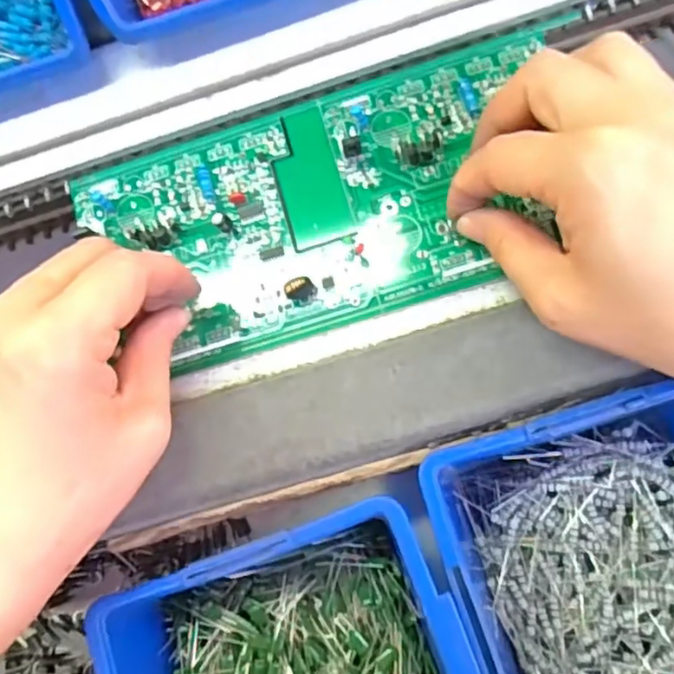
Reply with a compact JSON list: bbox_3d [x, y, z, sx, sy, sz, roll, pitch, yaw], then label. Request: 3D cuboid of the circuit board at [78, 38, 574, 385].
[{"bbox_3d":[-0.008,-0.050,0.256,0.179,0.014,0.091,-17,83,1],"label":"circuit board"}]

